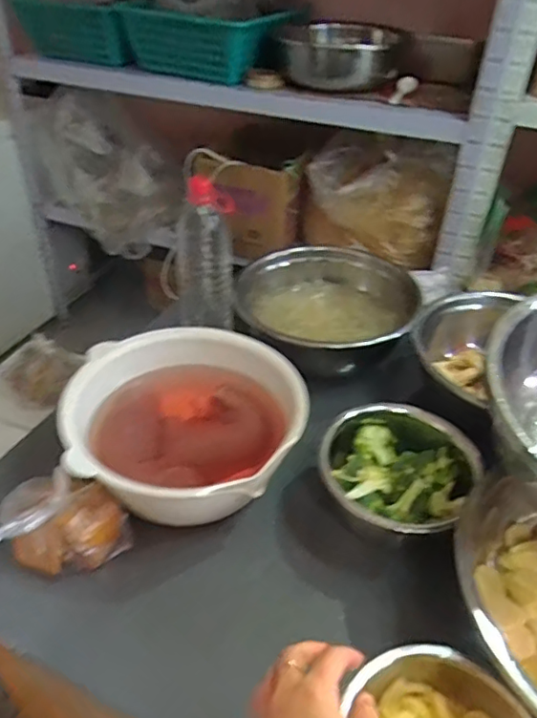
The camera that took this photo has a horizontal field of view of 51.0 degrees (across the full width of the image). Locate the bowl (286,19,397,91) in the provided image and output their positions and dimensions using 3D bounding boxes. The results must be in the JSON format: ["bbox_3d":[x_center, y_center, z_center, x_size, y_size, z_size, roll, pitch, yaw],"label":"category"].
[{"bbox_3d":[0.220,-0.894,1.656,0.287,0.153,0.342,11,39,10],"label":"bowl"}]

